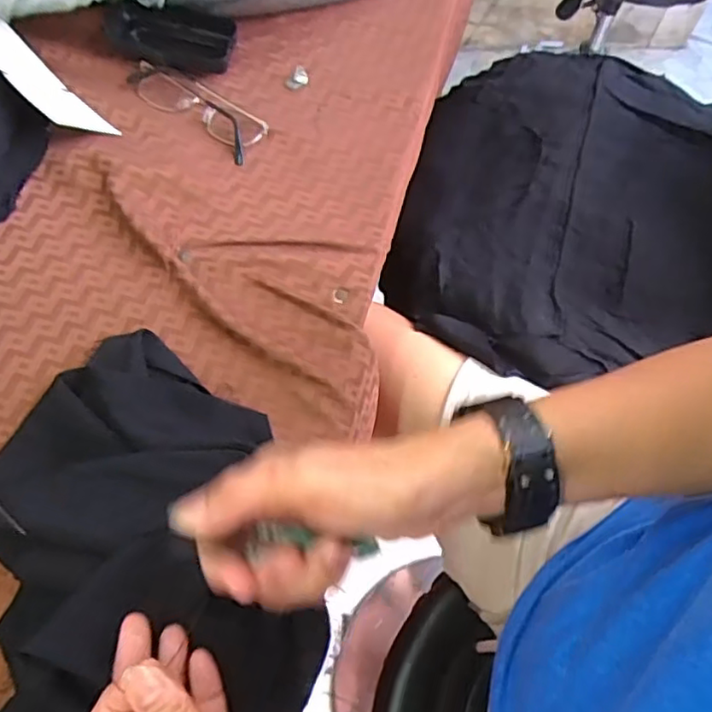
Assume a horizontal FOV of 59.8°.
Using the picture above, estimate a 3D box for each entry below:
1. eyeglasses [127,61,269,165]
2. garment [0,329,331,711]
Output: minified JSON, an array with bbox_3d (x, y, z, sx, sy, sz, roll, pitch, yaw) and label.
[{"bbox_3d":[-0.134,-0.211,0.517,0.128,0.019,0.041,35,68,15],"label":"eyeglasses"},{"bbox_3d":[-0.124,0.126,0.339,0.175,0.042,0.316,-7,64,-5],"label":"garment"}]

